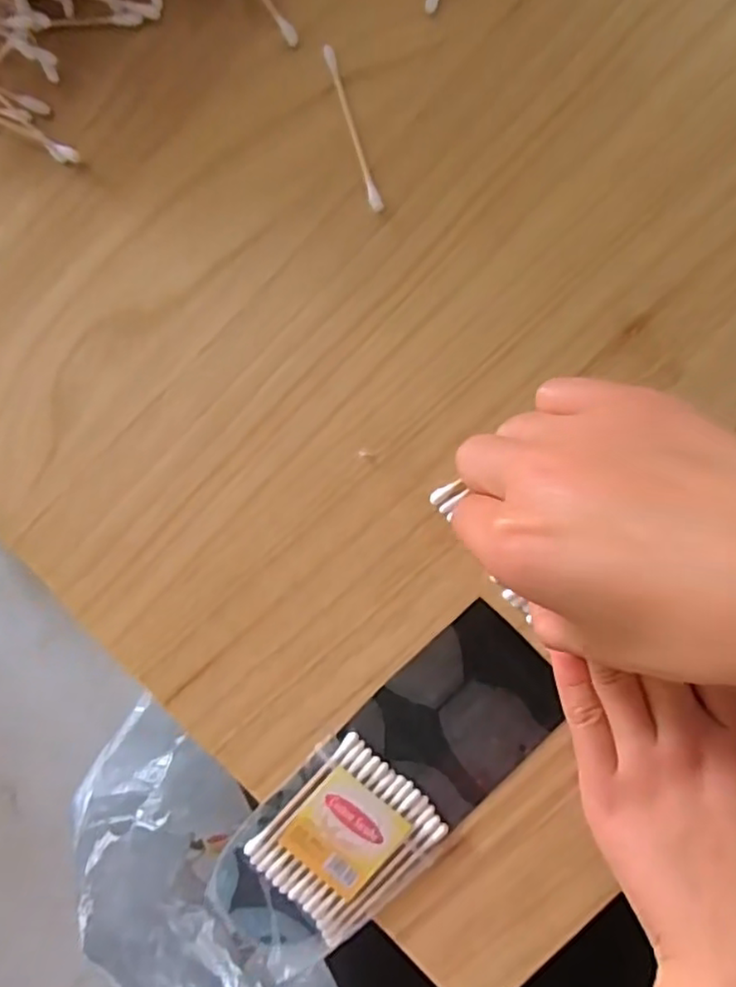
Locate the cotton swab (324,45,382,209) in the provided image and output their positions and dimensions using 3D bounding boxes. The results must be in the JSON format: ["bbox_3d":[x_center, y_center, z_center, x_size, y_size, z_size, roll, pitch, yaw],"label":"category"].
[{"bbox_3d":[-0.006,-0.151,0.264,0.005,0.004,0.070,-17,90,5],"label":"cotton swab"}]

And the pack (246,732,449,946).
[{"bbox_3d":[-0.009,0.145,0.270,0.056,0.006,0.071,42,95,3],"label":"pack"}]

